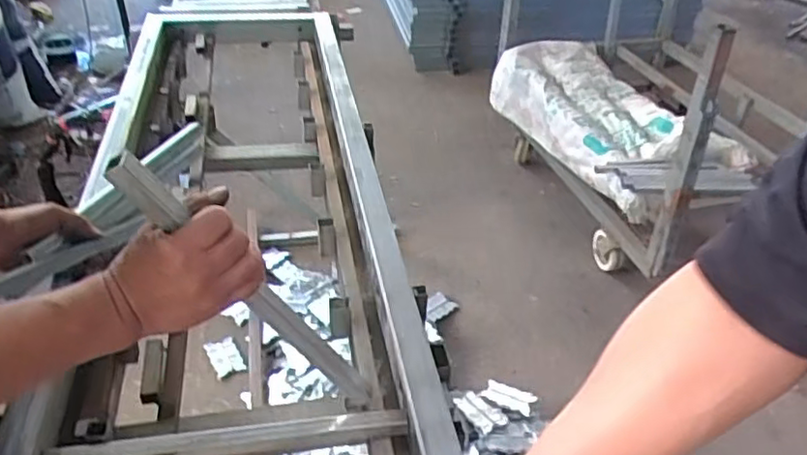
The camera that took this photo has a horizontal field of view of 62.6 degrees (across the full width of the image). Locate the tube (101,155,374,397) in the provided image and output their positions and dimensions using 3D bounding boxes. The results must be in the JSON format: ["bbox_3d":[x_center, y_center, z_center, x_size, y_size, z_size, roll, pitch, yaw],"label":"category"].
[{"bbox_3d":[-0.129,0.065,0.600,0.028,0.364,0.016,-32,40,4],"label":"tube"}]

